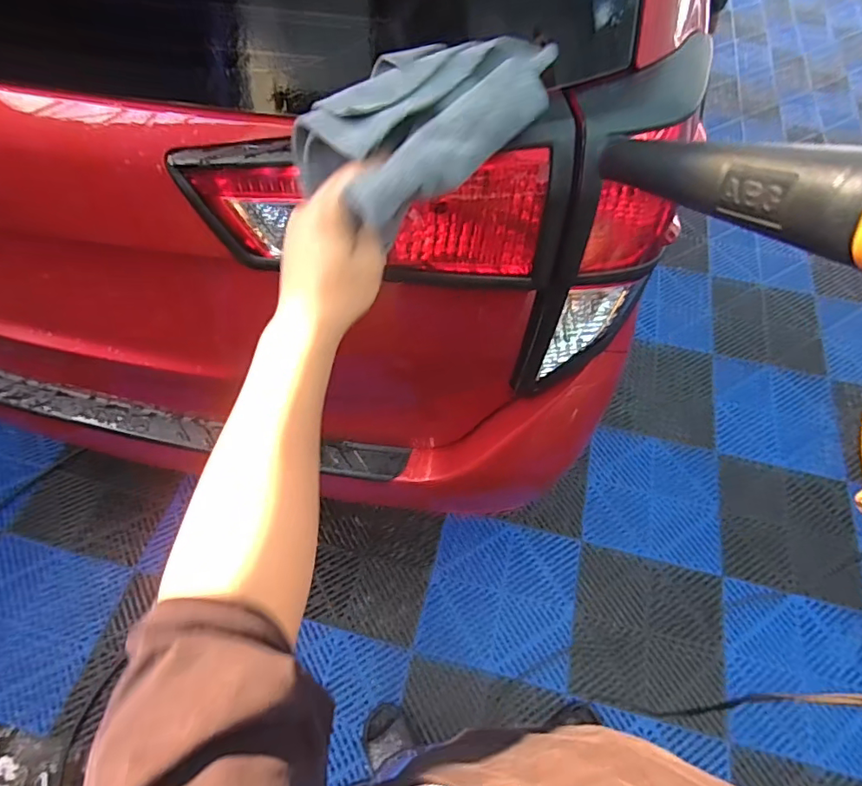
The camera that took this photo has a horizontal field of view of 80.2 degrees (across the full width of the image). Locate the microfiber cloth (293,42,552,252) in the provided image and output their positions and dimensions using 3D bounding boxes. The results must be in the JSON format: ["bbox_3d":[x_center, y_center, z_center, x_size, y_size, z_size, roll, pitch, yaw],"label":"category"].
[{"bbox_3d":[-0.003,-0.211,0.401,0.184,0.076,0.137,-32,64,-20],"label":"microfiber cloth"}]

